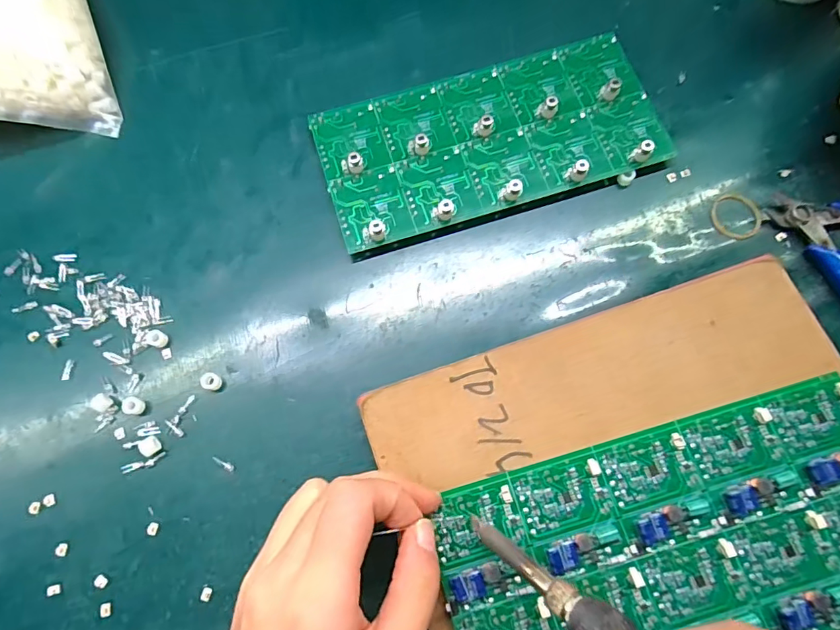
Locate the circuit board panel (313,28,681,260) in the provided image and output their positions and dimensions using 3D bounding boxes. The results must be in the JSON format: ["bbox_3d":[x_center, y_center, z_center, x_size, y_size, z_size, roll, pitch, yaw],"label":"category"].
[{"bbox_3d":[0.047,-0.121,0.323,0.223,0.020,0.102,-18,73,-4],"label":"circuit board panel"}]

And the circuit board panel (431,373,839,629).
[{"bbox_3d":[0.122,0.107,0.224,0.220,0.009,0.103,-16,73,-3],"label":"circuit board panel"}]

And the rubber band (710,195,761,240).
[{"bbox_3d":[0.205,-0.065,0.311,0.030,0.004,0.033,-1,72,2],"label":"rubber band"}]

